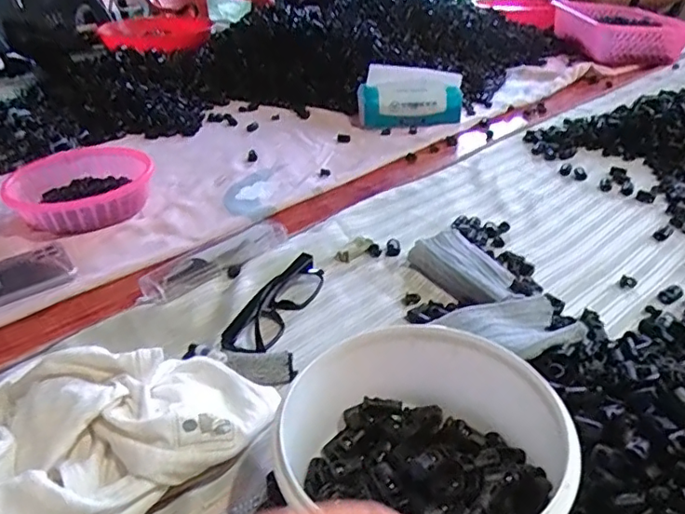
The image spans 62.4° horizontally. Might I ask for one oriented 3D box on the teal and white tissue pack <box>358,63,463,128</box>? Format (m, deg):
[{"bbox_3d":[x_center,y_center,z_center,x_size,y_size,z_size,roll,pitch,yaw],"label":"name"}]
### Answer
[{"bbox_3d":[0.113,-0.271,0.976,0.181,0.085,0.067,8,34,18],"label":"teal and white tissue pack"}]

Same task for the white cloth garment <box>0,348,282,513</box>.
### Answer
[{"bbox_3d":[-0.170,0.117,0.365,0.143,0.043,0.222,23,41,36],"label":"white cloth garment"}]

